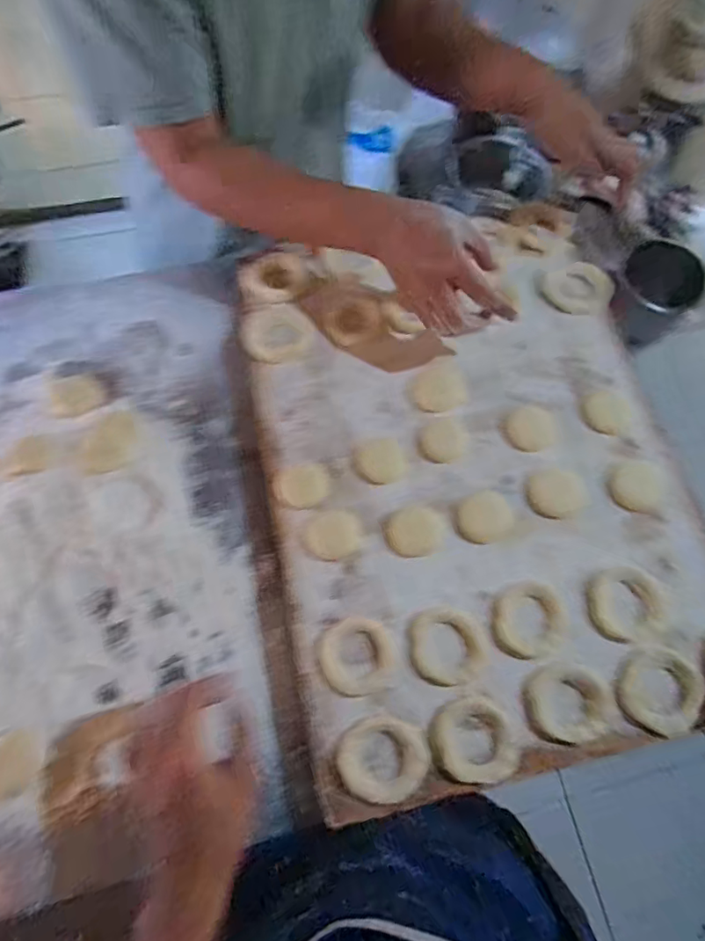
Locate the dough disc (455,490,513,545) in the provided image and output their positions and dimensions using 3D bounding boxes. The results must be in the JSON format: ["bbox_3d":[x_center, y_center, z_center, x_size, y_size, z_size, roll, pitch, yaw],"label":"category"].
[{"bbox_3d":[0.131,0.046,0.517,0.055,0.004,0.049,-16,71,-7],"label":"dough disc"}]

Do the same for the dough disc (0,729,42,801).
[{"bbox_3d":[-0.300,0.257,0.456,0.045,0.004,0.052,19,71,6],"label":"dough disc"}]

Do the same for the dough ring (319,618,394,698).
[{"bbox_3d":[0.004,0.166,0.464,0.063,0.005,0.064,0,70,-1],"label":"dough ring"}]

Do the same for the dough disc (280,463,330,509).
[{"bbox_3d":[-0.048,0.014,0.522,0.047,0.004,0.044,-15,71,-7],"label":"dough disc"}]

